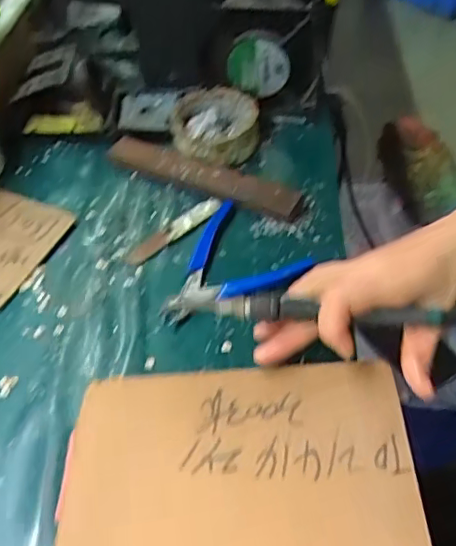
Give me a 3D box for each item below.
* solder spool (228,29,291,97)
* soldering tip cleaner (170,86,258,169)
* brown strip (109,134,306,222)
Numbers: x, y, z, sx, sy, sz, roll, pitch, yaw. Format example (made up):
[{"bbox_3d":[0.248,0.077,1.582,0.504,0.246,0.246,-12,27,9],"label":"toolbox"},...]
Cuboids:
[{"bbox_3d":[0.028,-0.194,0.539,0.057,0.062,0.019,4,50,7],"label":"solder spool"},{"bbox_3d":[-0.012,-0.142,0.554,0.080,0.030,0.086,-4,49,1],"label":"soldering tip cleaner"},{"bbox_3d":[-0.025,-0.093,0.532,0.194,0.009,0.039,20,54,20],"label":"brown strip"}]

